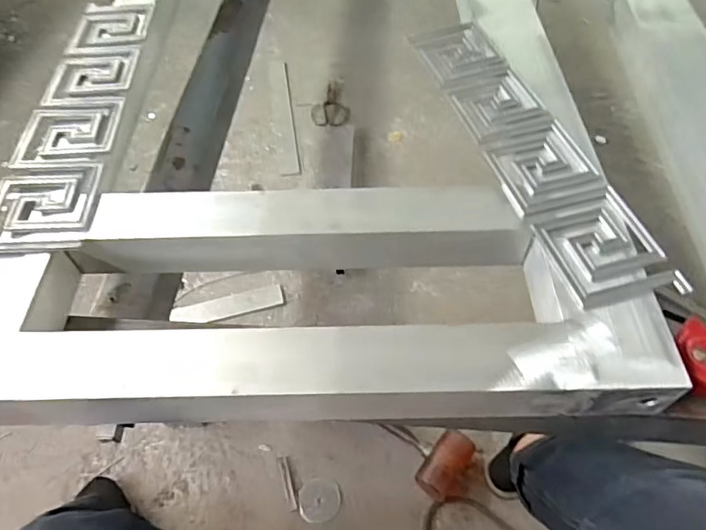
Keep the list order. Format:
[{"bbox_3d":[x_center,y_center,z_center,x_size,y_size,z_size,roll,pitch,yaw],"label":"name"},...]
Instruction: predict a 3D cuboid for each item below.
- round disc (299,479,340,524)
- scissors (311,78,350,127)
[{"bbox_3d":[-0.056,0.399,0.881,0.068,0.004,0.066,-1,55,1],"label":"round disc"},{"bbox_3d":[-0.069,-0.474,1.497,0.106,0.007,0.201,-6,55,-3],"label":"scissors"}]

